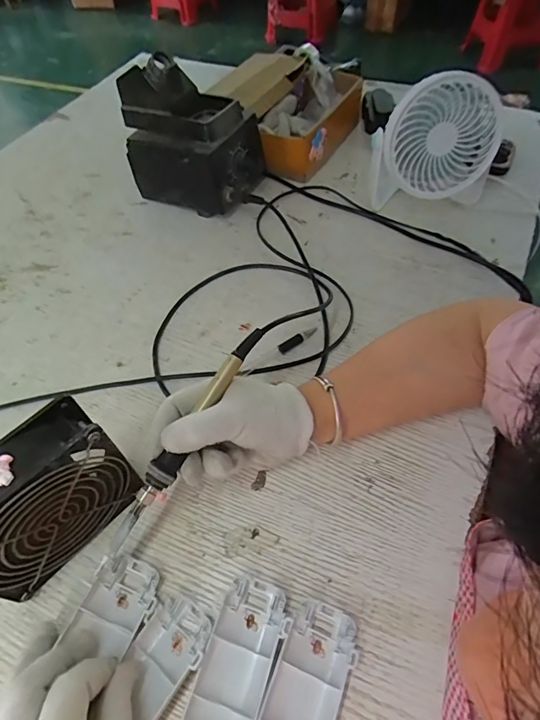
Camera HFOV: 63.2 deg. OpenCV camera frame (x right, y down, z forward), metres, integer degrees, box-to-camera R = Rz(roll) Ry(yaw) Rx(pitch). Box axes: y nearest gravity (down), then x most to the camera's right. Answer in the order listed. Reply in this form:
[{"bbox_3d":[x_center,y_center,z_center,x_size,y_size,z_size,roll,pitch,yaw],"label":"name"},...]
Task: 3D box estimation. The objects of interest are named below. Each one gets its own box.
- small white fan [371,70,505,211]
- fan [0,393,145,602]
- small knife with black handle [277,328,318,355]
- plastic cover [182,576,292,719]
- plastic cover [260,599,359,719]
[{"bbox_3d":[0.211,-0.259,0.532,0.172,0.157,0.055,-18,56,-11],"label":"small white fan"},{"bbox_3d":[-0.162,0.100,0.313,0.047,0.122,0.117,34,62,23],"label":"fan"},{"bbox_3d":[0.030,-0.023,0.461,0.050,0.007,0.013,-31,60,-19],"label":"small knife with black handle"},{"bbox_3d":[-0.020,0.202,0.301,0.046,0.016,0.092,18,57,13],"label":"plastic cover"},{"bbox_3d":[0.026,0.214,0.291,0.045,0.014,0.093,20,58,15],"label":"plastic cover"}]

